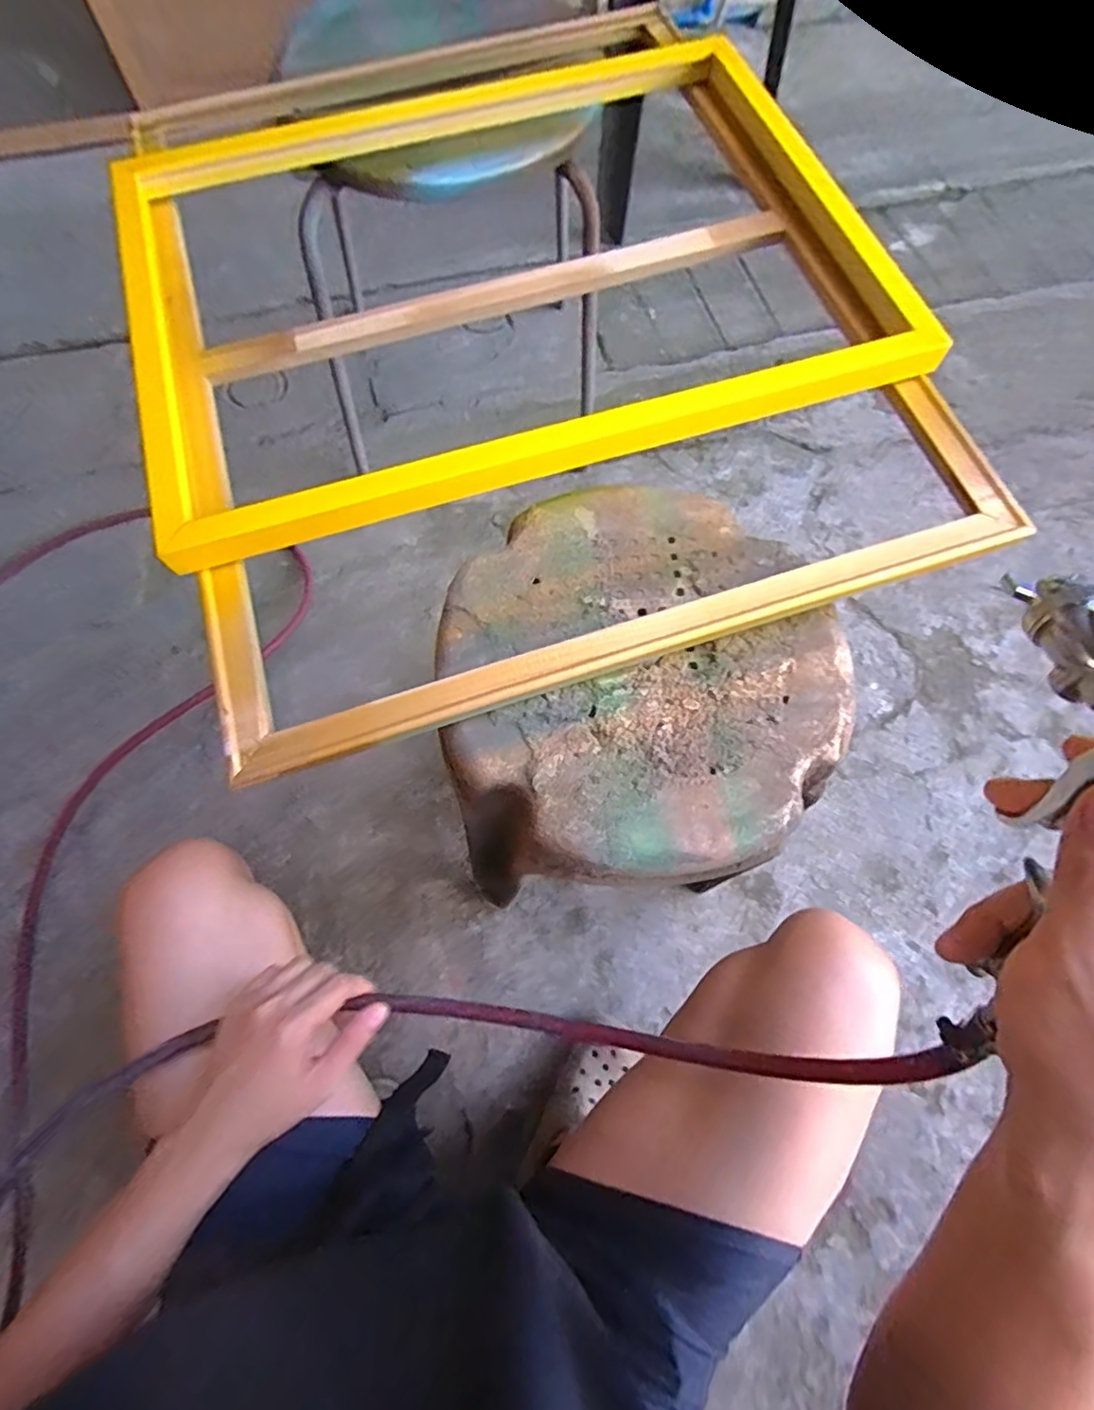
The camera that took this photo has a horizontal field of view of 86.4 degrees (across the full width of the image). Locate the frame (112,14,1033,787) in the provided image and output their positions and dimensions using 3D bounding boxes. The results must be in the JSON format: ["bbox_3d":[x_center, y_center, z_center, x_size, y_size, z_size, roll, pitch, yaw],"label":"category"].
[{"bbox_3d":[-0.037,-0.366,0.514,0.610,0.057,0.732,-16,72,-7],"label":"frame"}]

